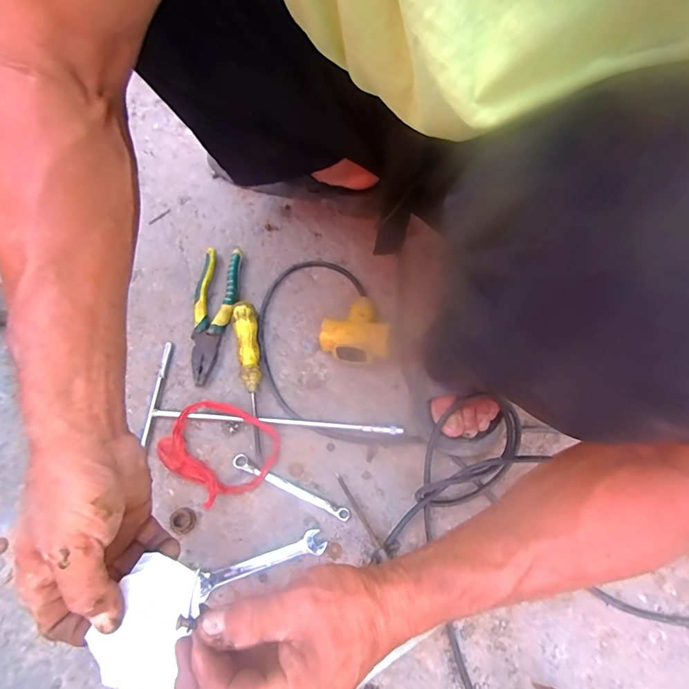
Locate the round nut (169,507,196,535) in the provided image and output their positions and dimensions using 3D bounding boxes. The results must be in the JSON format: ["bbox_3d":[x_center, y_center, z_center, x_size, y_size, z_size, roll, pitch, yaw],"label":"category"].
[{"bbox_3d":[-0.168,0.183,0.429,0.025,0.006,0.026,2,63,-3],"label":"round nut"}]

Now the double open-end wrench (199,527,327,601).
[{"bbox_3d":[-0.081,0.219,0.417,0.124,0.009,0.023,-17,66,-12],"label":"double open-end wrench"}]

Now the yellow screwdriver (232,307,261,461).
[{"bbox_3d":[-0.108,0.040,0.492,0.028,0.026,0.193,-10,65,-9],"label":"yellow screwdriver"}]

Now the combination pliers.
[{"bbox_3d":[-0.168,-0.041,0.534,0.051,0.024,0.194,1,63,-3],"label":"combination pliers"}]

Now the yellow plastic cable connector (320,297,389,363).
[{"bbox_3d":[0.014,-0.019,0.517,0.081,0.052,0.089,10,63,1],"label":"yellow plastic cable connector"}]

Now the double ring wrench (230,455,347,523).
[{"bbox_3d":[-0.059,0.155,0.450,0.138,0.015,0.014,24,64,8],"label":"double ring wrench"}]

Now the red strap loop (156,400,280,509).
[{"bbox_3d":[-0.139,0.116,0.459,0.117,0.017,0.099,30,65,11],"label":"red strap loop"}]

